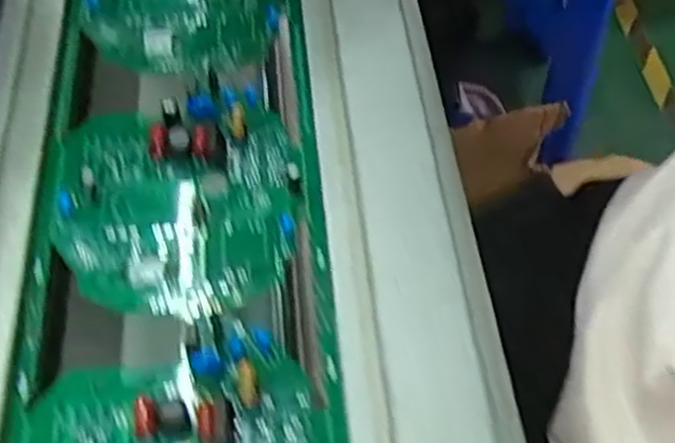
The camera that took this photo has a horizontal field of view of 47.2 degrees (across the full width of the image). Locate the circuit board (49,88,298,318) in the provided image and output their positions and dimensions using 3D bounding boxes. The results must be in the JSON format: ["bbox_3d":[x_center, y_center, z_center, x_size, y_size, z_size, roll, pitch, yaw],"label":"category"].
[{"bbox_3d":[-0.053,-0.009,0.263,0.082,0.015,0.085,-15,58,-11],"label":"circuit board"}]

